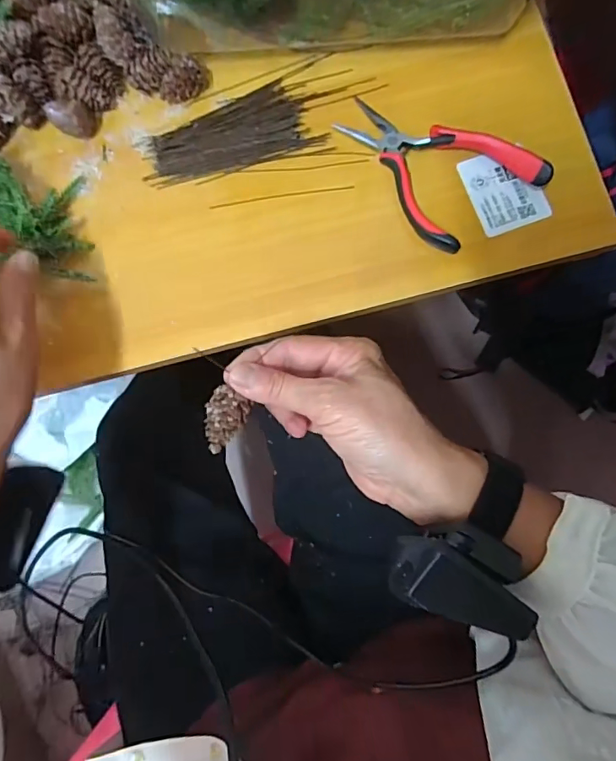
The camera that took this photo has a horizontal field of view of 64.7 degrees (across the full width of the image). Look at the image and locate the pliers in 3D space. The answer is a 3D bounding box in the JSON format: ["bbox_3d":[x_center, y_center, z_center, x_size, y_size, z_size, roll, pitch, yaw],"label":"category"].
[{"bbox_3d":[0.087,-0.157,0.334,0.086,0.022,0.127,-39,83,-5],"label":"pliers"}]

